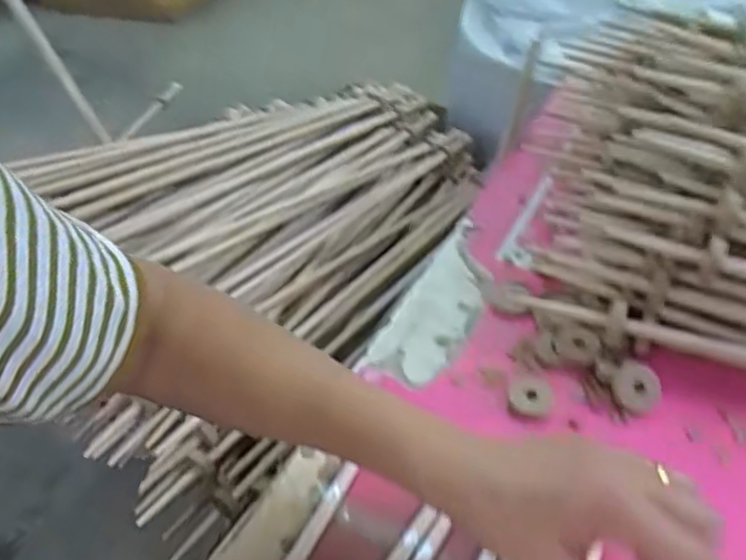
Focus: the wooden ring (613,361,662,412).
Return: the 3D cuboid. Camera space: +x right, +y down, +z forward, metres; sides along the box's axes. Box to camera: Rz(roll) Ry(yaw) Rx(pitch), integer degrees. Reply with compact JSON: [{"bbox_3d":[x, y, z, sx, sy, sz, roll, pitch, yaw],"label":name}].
[{"bbox_3d":[0.204,0.083,0.506,0.034,0.004,0.038,3,71,18],"label":"wooden ring"}]

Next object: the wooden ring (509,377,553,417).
[{"bbox_3d":[0.124,0.089,0.510,0.032,0.009,0.033,-1,42,0],"label":"wooden ring"}]

